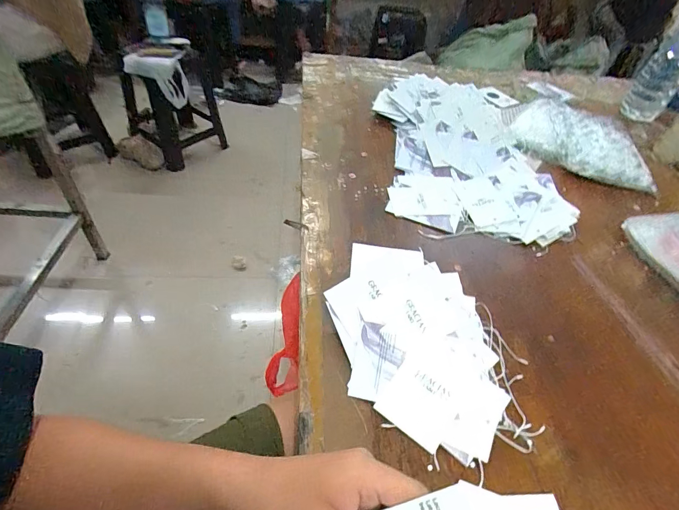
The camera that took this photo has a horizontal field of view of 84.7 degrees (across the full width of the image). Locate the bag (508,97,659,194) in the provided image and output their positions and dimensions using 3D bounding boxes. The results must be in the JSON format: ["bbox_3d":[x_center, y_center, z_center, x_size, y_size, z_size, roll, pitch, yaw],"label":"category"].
[{"bbox_3d":[0.445,-0.210,0.688,0.268,0.052,0.183,31,50,21],"label":"bag"}]

